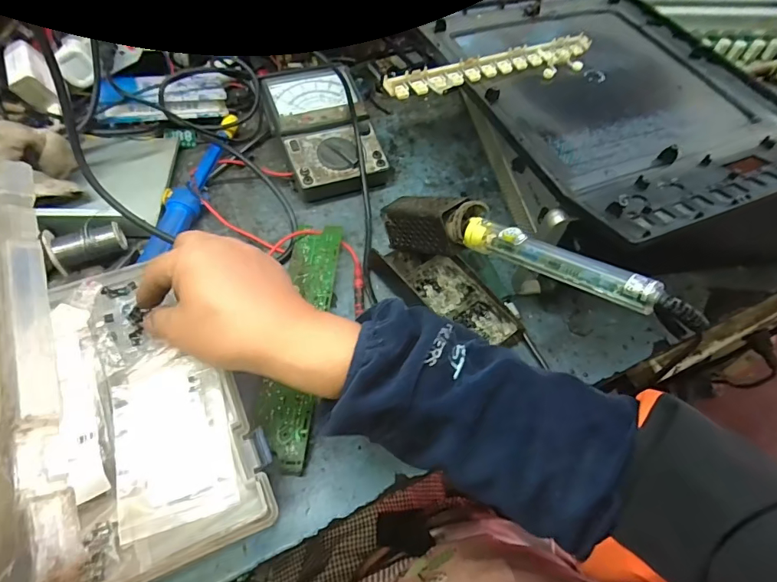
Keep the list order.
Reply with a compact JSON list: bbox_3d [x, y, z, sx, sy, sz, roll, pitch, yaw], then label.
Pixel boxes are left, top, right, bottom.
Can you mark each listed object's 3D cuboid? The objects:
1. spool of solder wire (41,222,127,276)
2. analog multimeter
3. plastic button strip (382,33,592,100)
[{"bbox_3d":[-0.295,-0.049,0.435,0.062,0.030,0.035,-20,60,-17],"label":"spool of solder wire"},{"bbox_3d":[-0.080,-0.194,0.550,0.117,0.065,0.186,-14,58,-14],"label":"analog multimeter"},{"bbox_3d":[0.105,-0.210,0.424,0.241,0.009,0.037,-22,82,-21],"label":"plastic button strip"}]

